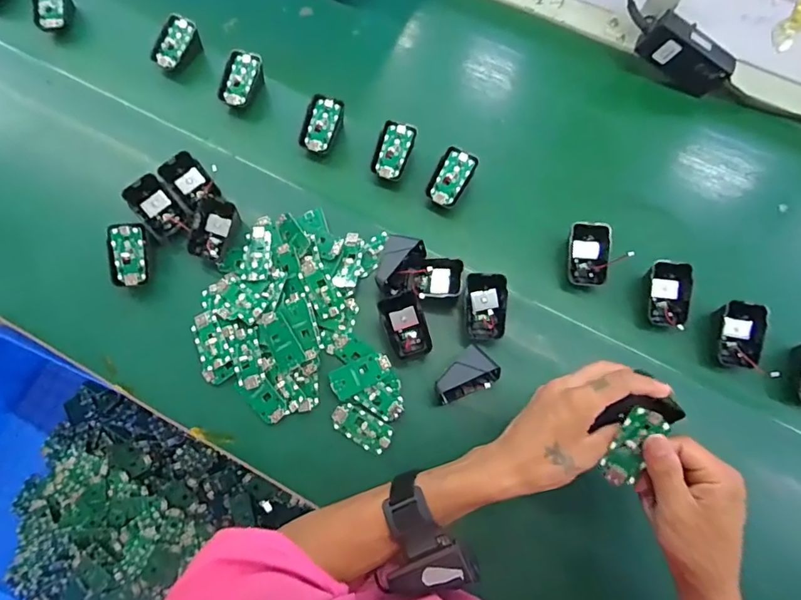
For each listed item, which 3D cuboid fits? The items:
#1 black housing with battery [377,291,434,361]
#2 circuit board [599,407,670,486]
[{"bbox_3d":[0.005,0.029,0.518,0.042,0.039,0.062,-19,72,-7],"label":"black housing with battery"},{"bbox_3d":[0.186,0.118,0.388,0.028,0.008,0.065,27,95,8],"label":"circuit board"}]

